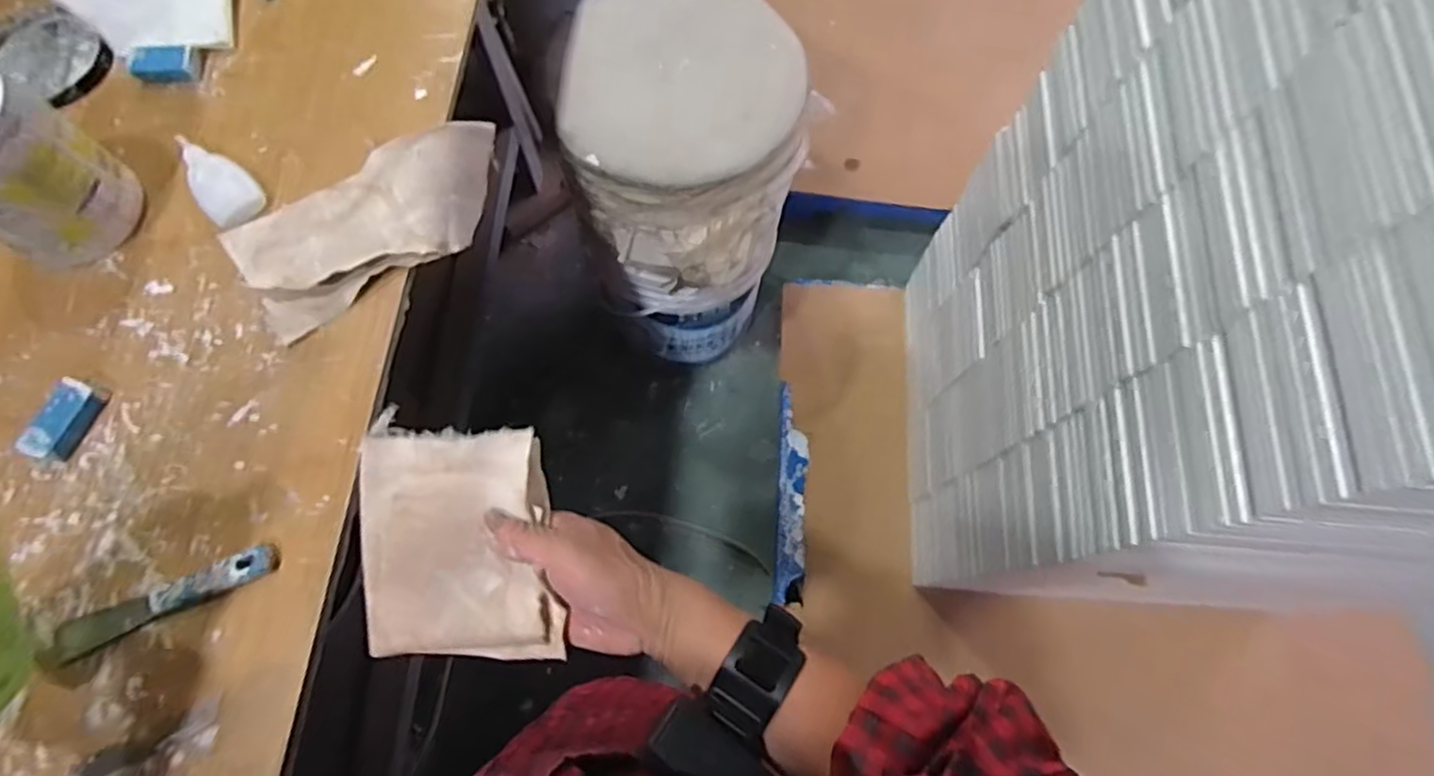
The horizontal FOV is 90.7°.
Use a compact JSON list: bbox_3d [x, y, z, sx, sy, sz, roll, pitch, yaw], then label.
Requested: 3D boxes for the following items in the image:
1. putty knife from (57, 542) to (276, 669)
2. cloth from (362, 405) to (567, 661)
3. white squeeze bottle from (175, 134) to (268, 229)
[{"bbox_3d":[-0.359,0.139,0.460,0.143,0.010,0.025,-21,73,-9],"label":"putty knife"},{"bbox_3d":[-0.143,0.087,0.394,0.107,0.017,0.131,3,98,4],"label":"cloth"},{"bbox_3d":[-0.387,-0.158,0.550,0.087,0.020,0.042,41,75,11],"label":"white squeeze bottle"}]

